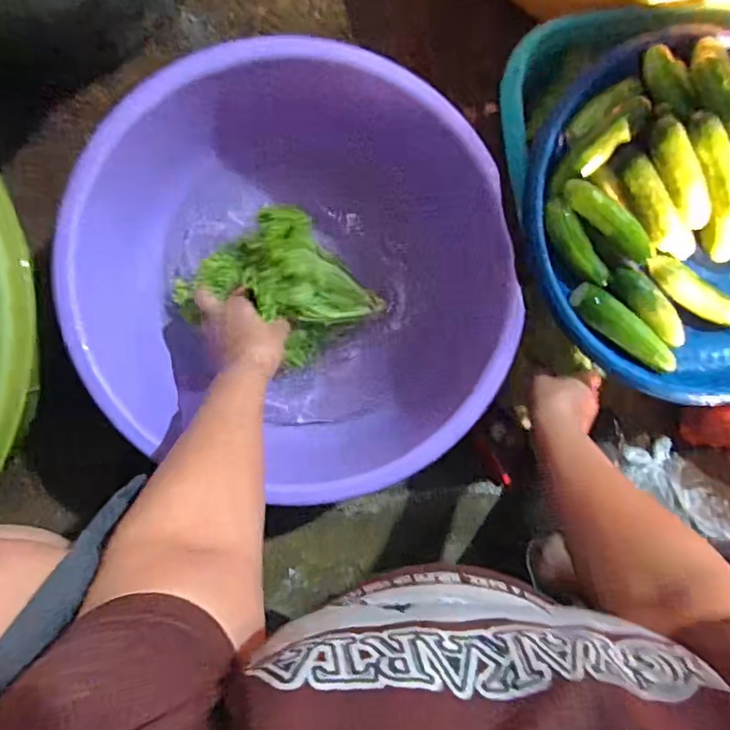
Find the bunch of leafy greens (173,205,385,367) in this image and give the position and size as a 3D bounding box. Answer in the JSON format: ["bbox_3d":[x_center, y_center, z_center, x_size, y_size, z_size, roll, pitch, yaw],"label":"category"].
[{"bbox_3d":[-0.096,-0.076,0.606,0.170,0.101,0.164,-41,93,-4],"label":"bunch of leafy greens"}]

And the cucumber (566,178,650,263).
[{"bbox_3d":[0.246,-0.145,0.554,0.108,0.028,0.031,44,86,-4],"label":"cucumber"}]

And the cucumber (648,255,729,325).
[{"bbox_3d":[0.344,-0.075,0.576,0.112,0.031,0.024,36,86,-4],"label":"cucumber"}]

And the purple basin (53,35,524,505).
[{"bbox_3d":[-0.062,-0.112,0.600,0.413,0.178,0.377,0,90,-5],"label":"purple basin"}]

